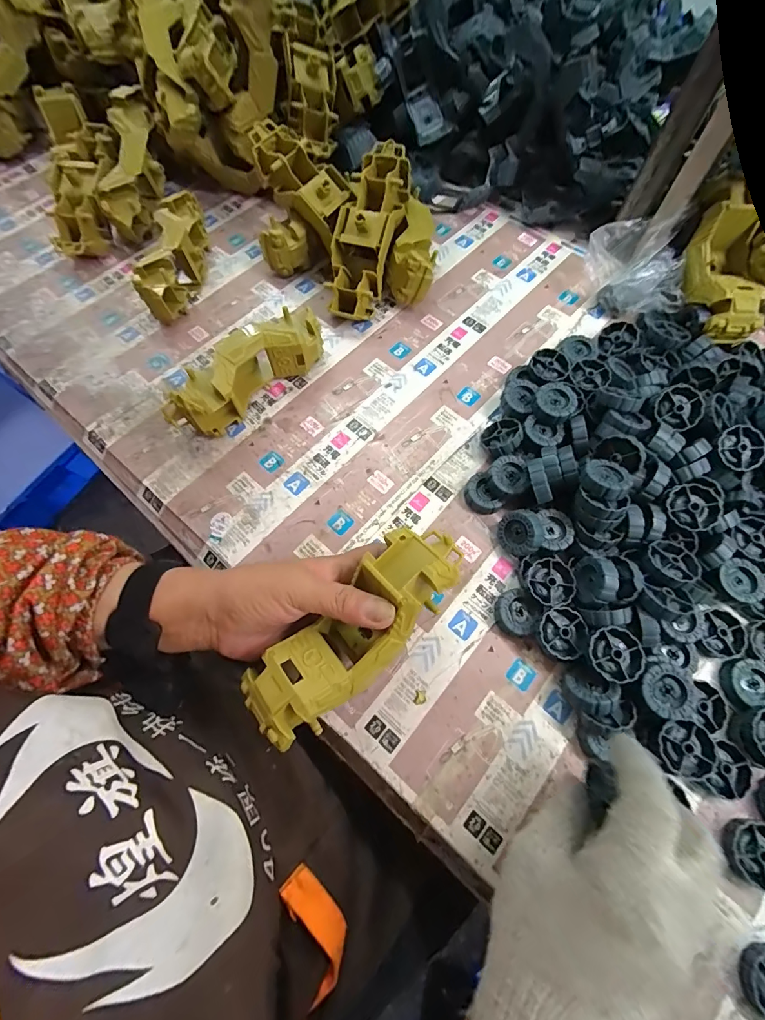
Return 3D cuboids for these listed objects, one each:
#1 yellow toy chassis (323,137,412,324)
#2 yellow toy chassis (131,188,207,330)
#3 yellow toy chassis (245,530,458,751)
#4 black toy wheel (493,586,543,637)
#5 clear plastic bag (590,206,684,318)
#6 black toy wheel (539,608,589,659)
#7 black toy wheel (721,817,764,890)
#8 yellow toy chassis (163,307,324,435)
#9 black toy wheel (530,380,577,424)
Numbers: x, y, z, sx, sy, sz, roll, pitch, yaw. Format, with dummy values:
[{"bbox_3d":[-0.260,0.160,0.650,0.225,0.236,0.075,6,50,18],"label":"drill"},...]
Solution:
[{"bbox_3d":[-0.015,-0.298,0.441,0.062,0.050,0.176,18,98,7],"label":"yellow toy chassis"},{"bbox_3d":[-0.239,-0.295,0.475,0.045,0.057,0.160,1,69,1],"label":"yellow toy chassis"},{"bbox_3d":[-0.013,0.078,0.275,0.171,0.046,0.057,-43,74,-10],"label":"yellow toy chassis"},{"bbox_3d":[0.113,0.086,0.342,0.035,0.015,0.036,0,67,0],"label":"black toy wheel"},{"bbox_3d":[0.273,-0.258,0.446,0.091,0.062,0.088,-2,69,-1],"label":"clear plastic bag"},{"bbox_3d":[0.144,0.099,0.326,0.038,0.012,0.037,0,67,0],"label":"black toy wheel"},{"bbox_3d":[0.261,0.240,0.282,0.041,0.008,0.037,42,73,15],"label":"black toy wheel"},{"bbox_3d":[-0.133,-0.134,0.404,0.163,0.065,0.044,-43,74,-15],"label":"yellow toy chassis"},{"bbox_3d":[0.162,-0.101,0.384,0.037,0.015,0.043,30,72,11],"label":"black toy wheel"}]

